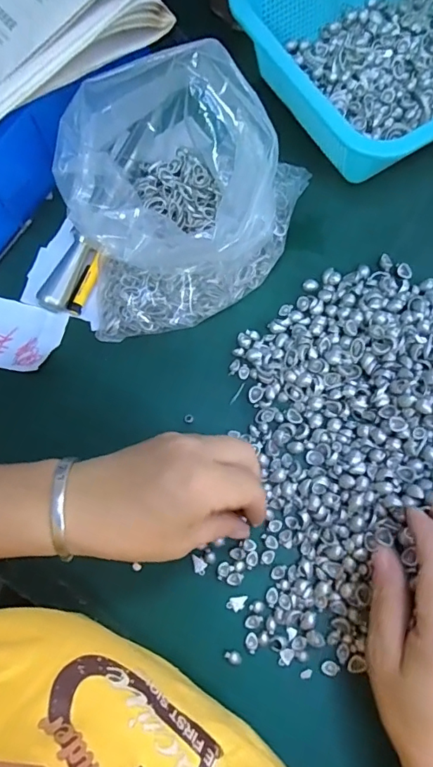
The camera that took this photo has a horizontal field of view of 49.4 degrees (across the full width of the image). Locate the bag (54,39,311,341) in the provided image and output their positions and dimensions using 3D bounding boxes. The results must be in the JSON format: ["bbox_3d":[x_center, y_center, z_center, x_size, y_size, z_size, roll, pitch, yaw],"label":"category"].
[{"bbox_3d":[-0.016,-0.134,0.326,0.184,0.098,0.148,-17,76,-4],"label":"bag"}]

